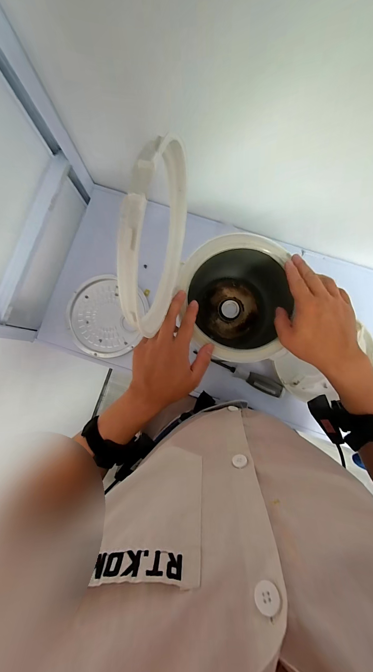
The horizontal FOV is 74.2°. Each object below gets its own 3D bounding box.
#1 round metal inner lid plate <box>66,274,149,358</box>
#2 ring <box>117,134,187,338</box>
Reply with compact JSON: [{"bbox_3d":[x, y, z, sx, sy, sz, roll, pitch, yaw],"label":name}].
[{"bbox_3d":[-0.182,-0.044,0.555,0.175,0.016,0.173,0,84,1],"label":"round metal inner lid plate"},{"bbox_3d":[-0.027,-0.097,0.276,0.025,0.210,0.182,13,85,2],"label":"ring"}]

